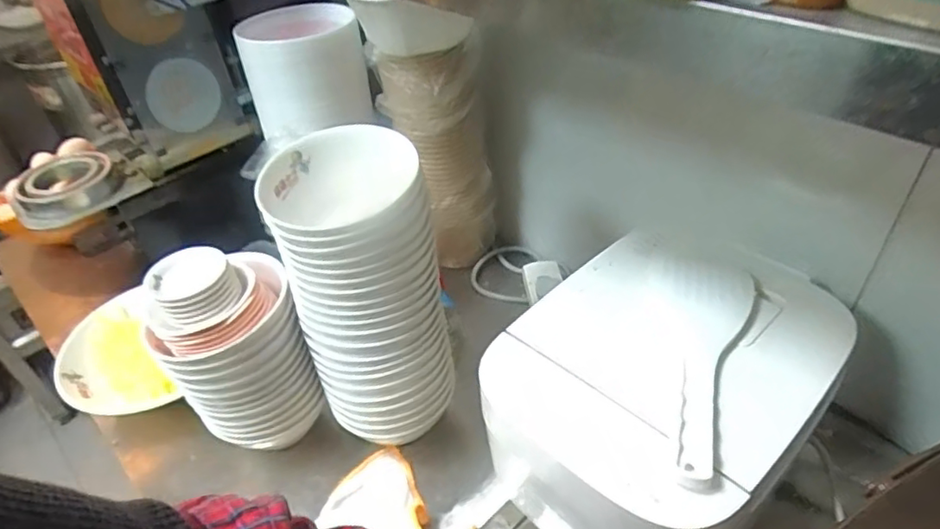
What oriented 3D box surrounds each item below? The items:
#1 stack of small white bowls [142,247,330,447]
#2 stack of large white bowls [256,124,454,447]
[{"bbox_3d":[-0.236,0.093,0.618,0.128,0.205,0.106,-29,45,-25],"label":"stack of small white bowls"},{"bbox_3d":[-0.101,0.023,0.601,0.134,0.273,0.155,-11,41,-6],"label":"stack of large white bowls"}]

